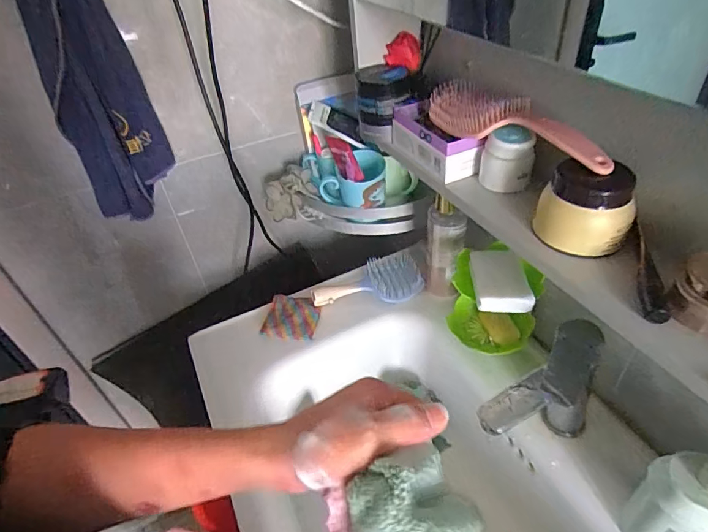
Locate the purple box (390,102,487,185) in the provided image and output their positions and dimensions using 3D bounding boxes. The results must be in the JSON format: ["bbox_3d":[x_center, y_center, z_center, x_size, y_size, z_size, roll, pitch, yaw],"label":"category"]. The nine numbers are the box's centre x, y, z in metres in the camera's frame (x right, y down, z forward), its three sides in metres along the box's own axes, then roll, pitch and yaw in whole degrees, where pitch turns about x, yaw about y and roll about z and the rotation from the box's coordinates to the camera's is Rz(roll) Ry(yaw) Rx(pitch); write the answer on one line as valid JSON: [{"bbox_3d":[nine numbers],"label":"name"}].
[{"bbox_3d":[0.097,-0.153,0.548,0.047,0.052,0.132,-23,44,-19],"label":"purple box"}]

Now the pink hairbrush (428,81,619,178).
[{"bbox_3d":[0.157,-0.146,0.463,0.061,0.039,0.229,-20,43,-16],"label":"pink hairbrush"}]

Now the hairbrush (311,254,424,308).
[{"bbox_3d":[0.024,0.021,0.771,0.183,0.029,0.105,-5,41,1],"label":"hairbrush"}]

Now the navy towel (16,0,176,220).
[{"bbox_3d":[-0.360,-0.242,0.622,0.130,0.348,0.078,-24,44,-19],"label":"navy towel"}]

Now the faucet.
[{"bbox_3d":[0.207,0.151,0.486,0.134,0.187,0.058,-23,44,-18],"label":"faucet"}]

